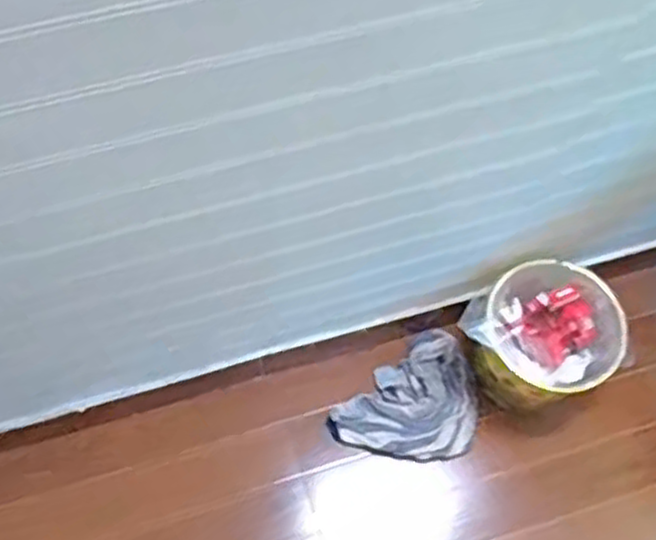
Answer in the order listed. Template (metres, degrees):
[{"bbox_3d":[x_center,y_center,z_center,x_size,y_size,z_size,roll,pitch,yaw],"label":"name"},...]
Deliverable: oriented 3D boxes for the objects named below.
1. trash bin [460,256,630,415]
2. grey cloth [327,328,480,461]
[{"bbox_3d":[0.368,0.119,1.353,0.227,0.238,0.230,0,65,-1],"label":"trash bin"},{"bbox_3d":[0.161,0.259,1.416,0.275,0.034,0.201,-37,71,-14],"label":"grey cloth"}]

